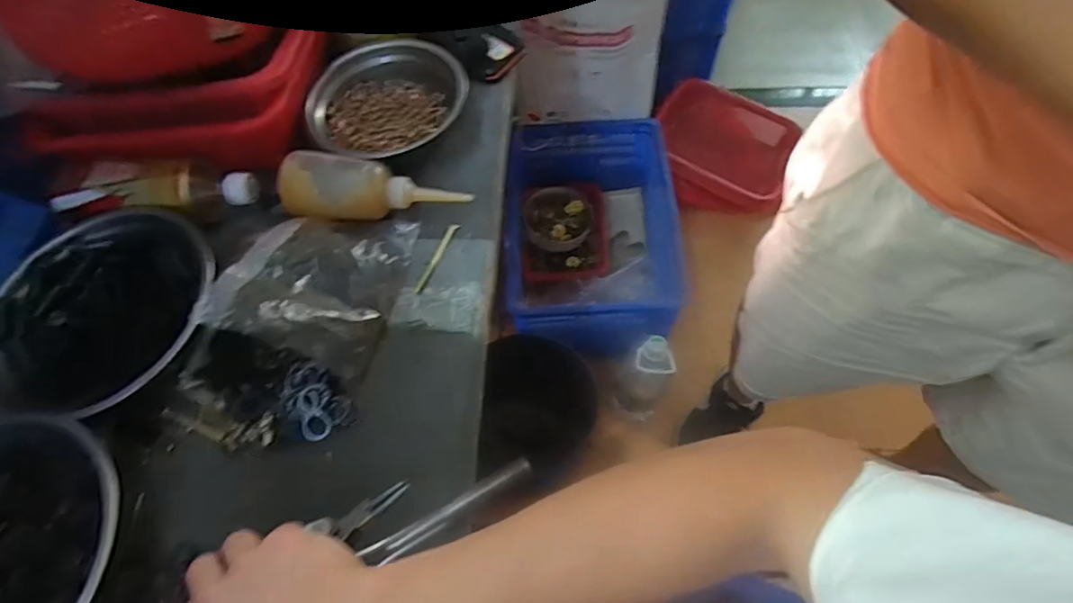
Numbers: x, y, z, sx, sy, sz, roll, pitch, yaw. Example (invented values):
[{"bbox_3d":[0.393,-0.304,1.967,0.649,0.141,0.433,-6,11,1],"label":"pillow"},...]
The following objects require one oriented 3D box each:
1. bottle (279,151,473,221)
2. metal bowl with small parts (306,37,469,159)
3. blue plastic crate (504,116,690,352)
[{"bbox_3d":[-0.155,-0.101,0.519,0.174,0.057,0.058,8,63,7],"label":"bottle"},{"bbox_3d":[-0.160,-0.215,0.569,0.155,0.060,0.144,-1,63,3],"label":"metal bowl with small parts"},{"bbox_3d":[0.133,-0.139,1.243,0.347,0.236,0.518,1,63,4],"label":"blue plastic crate"}]

